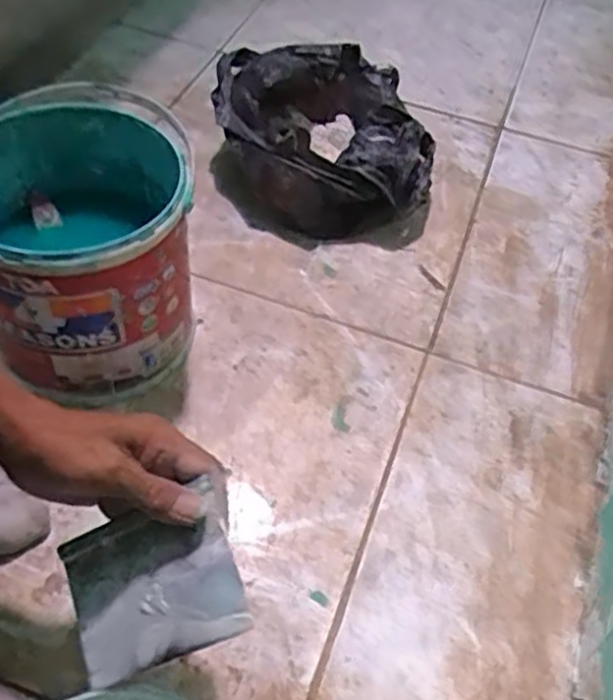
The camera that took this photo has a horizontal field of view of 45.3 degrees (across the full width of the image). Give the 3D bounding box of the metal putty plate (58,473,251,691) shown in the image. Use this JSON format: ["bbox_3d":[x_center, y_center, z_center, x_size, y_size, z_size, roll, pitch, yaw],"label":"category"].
[{"bbox_3d":[-0.093,0.140,0.441,0.118,0.005,0.089,-28,67,17],"label":"metal putty plate"}]

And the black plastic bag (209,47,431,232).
[{"bbox_3d":[0.018,-0.245,0.837,0.224,0.109,0.208,-4,51,-9],"label":"black plastic bag"}]

